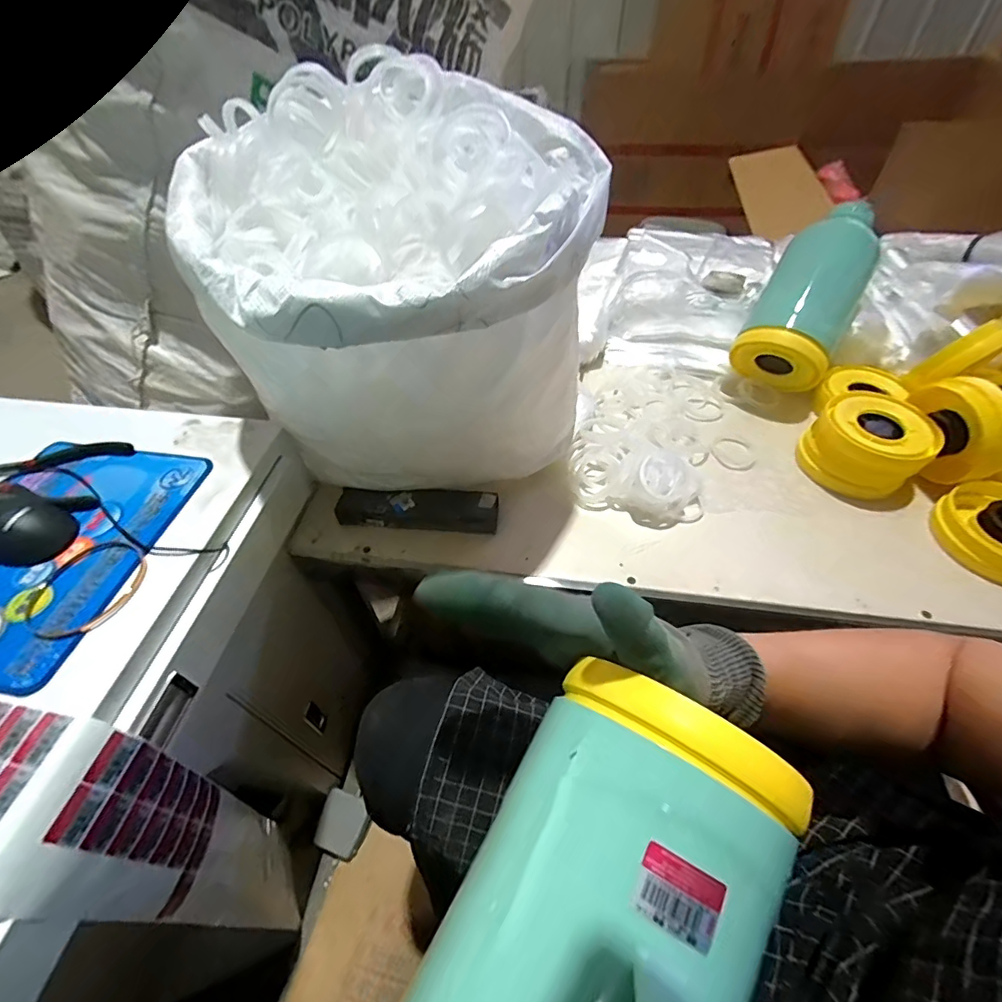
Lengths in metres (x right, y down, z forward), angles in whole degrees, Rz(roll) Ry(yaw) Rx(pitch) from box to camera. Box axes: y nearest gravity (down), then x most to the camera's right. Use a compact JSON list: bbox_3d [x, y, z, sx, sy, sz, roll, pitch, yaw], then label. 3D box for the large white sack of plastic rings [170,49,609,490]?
[{"bbox_3d":[-0.098,-0.189,0.503,0.327,0.338,0.322,29,56,23],"label":"large white sack of plastic rings"}]

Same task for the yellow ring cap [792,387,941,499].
[{"bbox_3d":[0.525,-0.086,0.682,0.157,0.084,0.140,-30,56,-23],"label":"yellow ring cap"}]

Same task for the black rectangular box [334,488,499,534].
[{"bbox_3d":[-0.105,0.012,0.605,0.202,0.033,0.048,0,50,1],"label":"black rectangular box"}]

